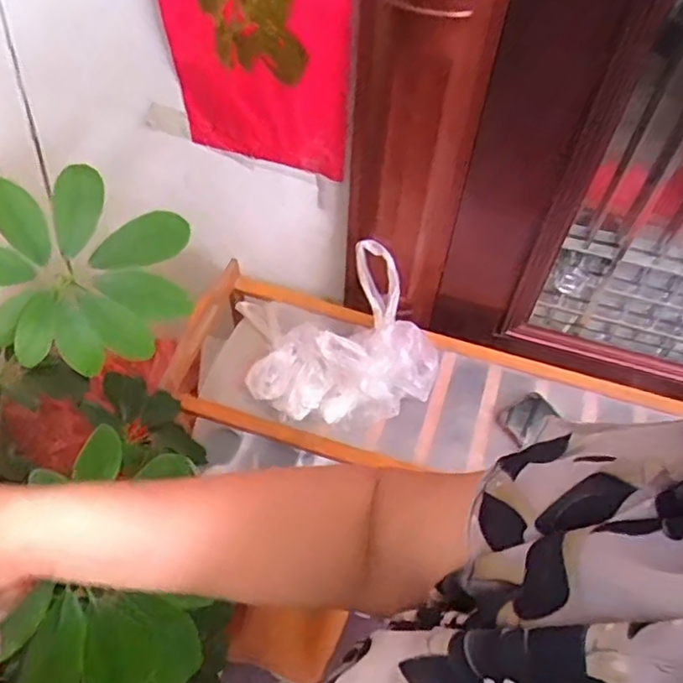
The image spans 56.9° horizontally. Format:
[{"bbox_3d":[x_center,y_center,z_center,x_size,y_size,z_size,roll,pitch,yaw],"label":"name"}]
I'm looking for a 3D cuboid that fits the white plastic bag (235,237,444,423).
[{"bbox_3d":[-0.006,-0.007,0.903,0.265,0.145,0.228,-3,55,-6],"label":"white plastic bag"}]

